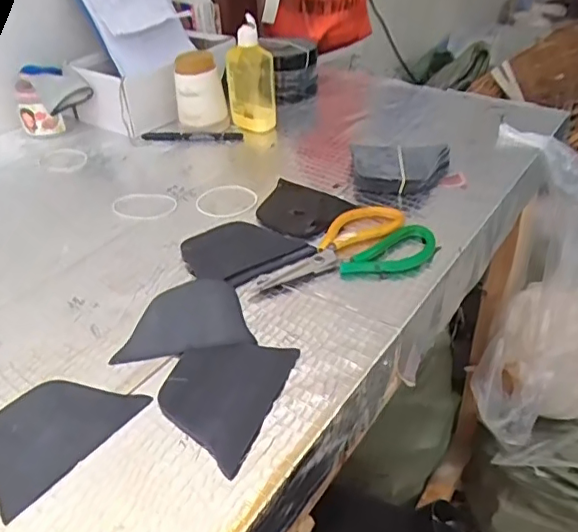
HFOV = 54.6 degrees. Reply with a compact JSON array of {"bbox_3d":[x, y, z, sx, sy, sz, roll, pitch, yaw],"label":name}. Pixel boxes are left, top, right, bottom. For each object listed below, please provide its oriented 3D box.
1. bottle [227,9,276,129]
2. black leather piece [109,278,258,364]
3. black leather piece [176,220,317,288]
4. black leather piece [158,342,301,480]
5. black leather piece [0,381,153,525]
[{"bbox_3d":[-0.053,-0.255,0.788,0.068,0.147,0.051,-4,37,-1],"label":"bottle"},{"bbox_3d":[-0.094,0.043,0.500,0.108,0.006,0.090,-8,37,-6],"label":"black leather piece"},{"bbox_3d":[-0.048,-0.019,0.579,0.115,0.008,0.095,-21,40,-22],"label":"black leather piece"},{"bbox_3d":[-0.053,0.096,0.432,0.085,0.006,0.112,15,42,17],"label":"black leather piece"},{"bbox_3d":[-0.177,0.117,0.413,0.086,0.004,0.111,23,44,30],"label":"black leather piece"}]

